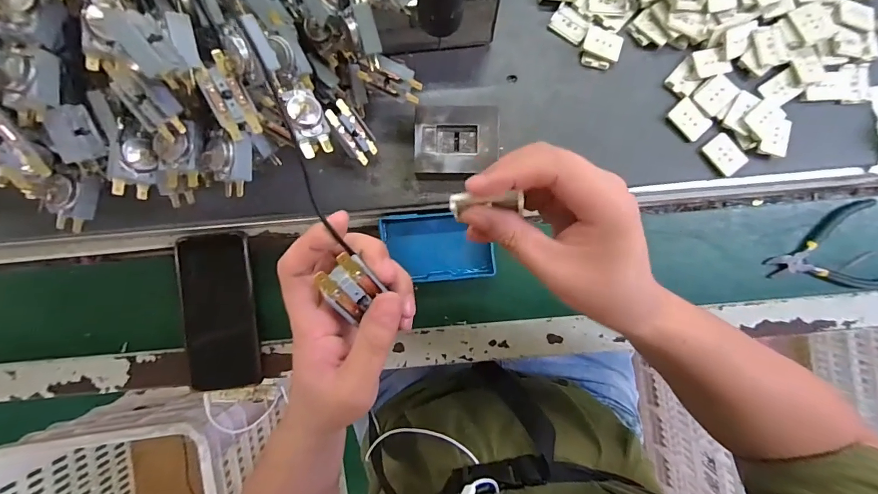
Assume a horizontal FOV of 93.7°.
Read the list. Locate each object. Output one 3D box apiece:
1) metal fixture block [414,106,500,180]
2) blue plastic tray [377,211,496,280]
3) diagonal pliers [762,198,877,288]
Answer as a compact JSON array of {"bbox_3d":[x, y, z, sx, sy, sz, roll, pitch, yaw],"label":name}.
[{"bbox_3d":[0.017,-0.101,0.400,0.080,0.024,0.065,-2,89,1],"label":"metal fixture block"},{"bbox_3d":[-0.001,0.001,0.433,0.111,0.021,0.068,-4,89,1],"label":"blue plastic tray"},{"bbox_3d":[0.404,0.010,0.428,0.118,0.007,0.090,-18,88,1],"label":"diagonal pliers"}]

